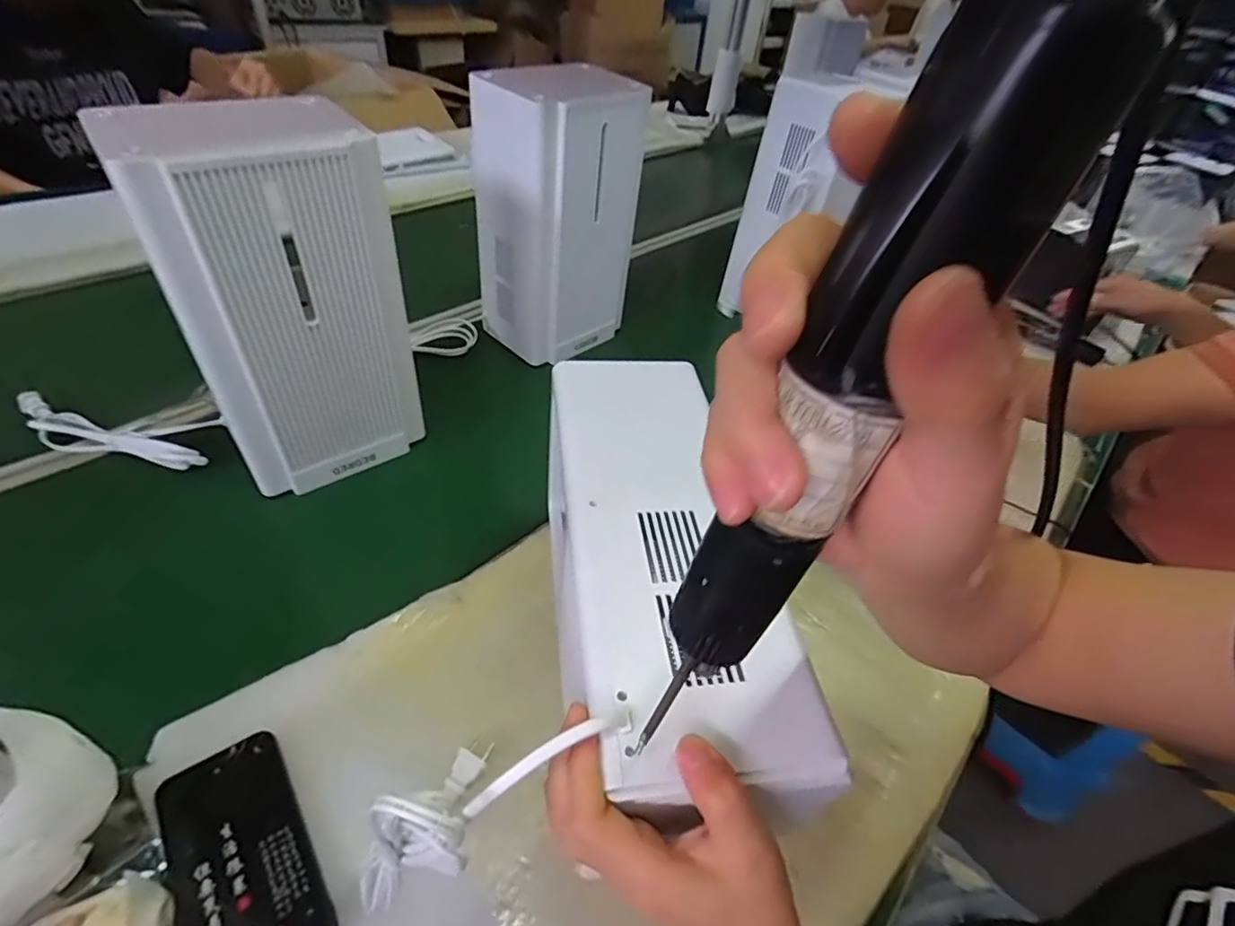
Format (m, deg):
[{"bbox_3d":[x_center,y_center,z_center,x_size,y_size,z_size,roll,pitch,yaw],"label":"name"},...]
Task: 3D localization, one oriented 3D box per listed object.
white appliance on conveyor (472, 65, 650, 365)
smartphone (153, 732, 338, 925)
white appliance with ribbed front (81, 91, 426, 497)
[{"bbox_3d":[-0.082,-0.344,0.819,0.164,0.343,0.208,22,45,14],"label":"white appliance on conveyor"},{"bbox_3d":[-0.247,0.261,0.376,0.078,0.009,0.151,-24,52,-30],"label":"smartphone"},{"bbox_3d":[-0.327,-0.166,0.580,0.193,0.363,0.135,-25,52,-30],"label":"white appliance with ribbed front"}]

